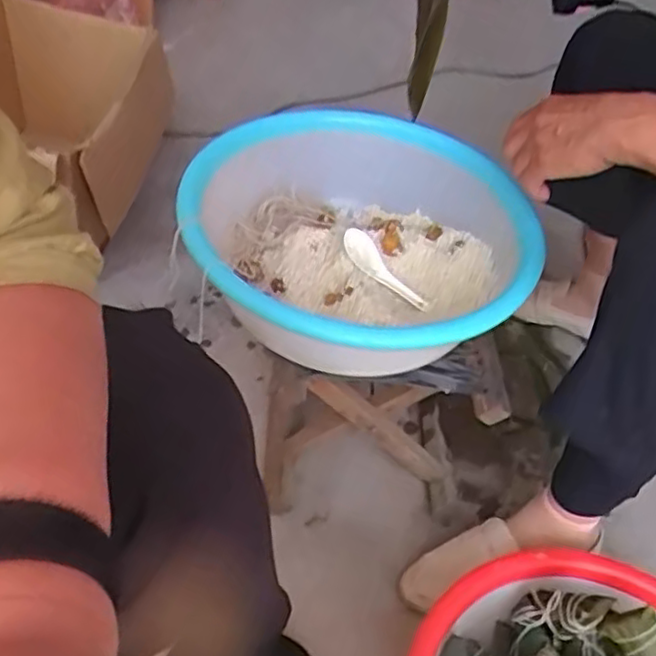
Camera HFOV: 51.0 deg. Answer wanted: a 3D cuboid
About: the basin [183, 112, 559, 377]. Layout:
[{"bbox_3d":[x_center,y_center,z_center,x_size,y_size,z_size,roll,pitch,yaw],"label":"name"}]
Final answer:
[{"bbox_3d":[0.024,-0.093,0.724,0.329,0.127,0.383,-26,54,-27],"label":"basin"}]

